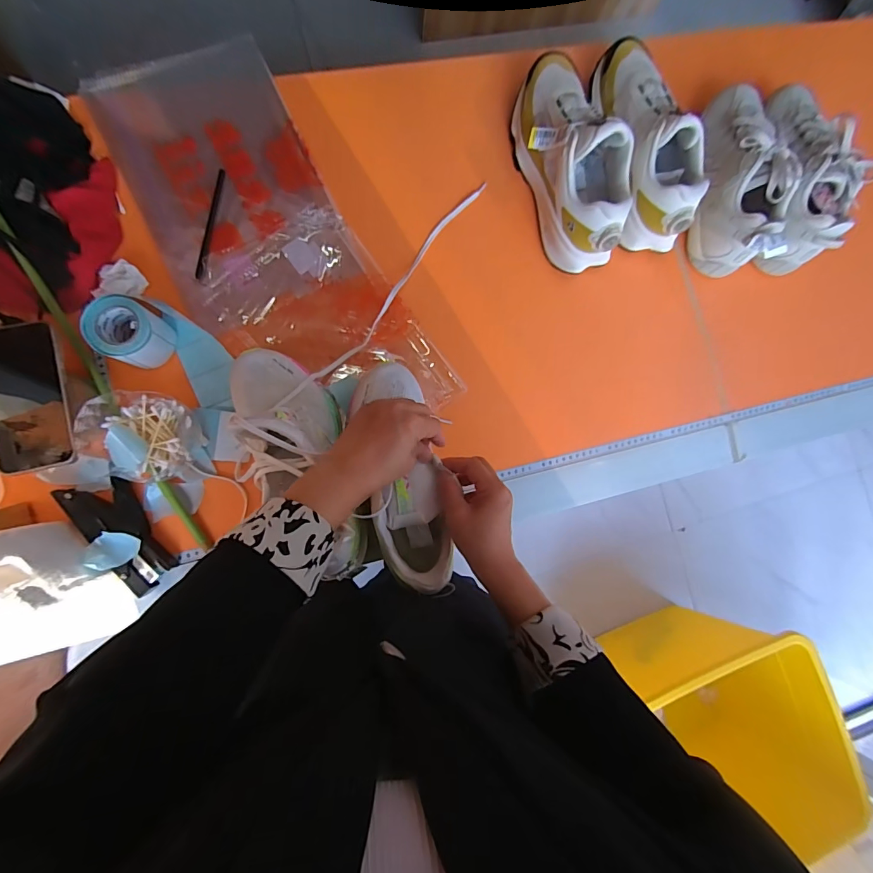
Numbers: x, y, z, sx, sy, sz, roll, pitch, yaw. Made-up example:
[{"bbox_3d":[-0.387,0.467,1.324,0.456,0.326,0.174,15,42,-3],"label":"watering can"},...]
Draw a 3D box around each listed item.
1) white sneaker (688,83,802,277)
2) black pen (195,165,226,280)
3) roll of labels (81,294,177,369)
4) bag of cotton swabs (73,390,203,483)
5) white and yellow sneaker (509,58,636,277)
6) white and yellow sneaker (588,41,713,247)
[{"bbox_3d":[0.415,-0.363,0.577,0.089,0.107,0.263,7,85,-8],"label":"white sneaker"},{"bbox_3d":[-0.284,-0.269,0.529,0.009,0.010,0.147,8,85,-8],"label":"black pen"},{"bbox_3d":[-0.349,-0.118,0.482,0.066,0.064,0.065,1,86,-8],"label":"roll of labels"},{"bbox_3d":[-0.329,-0.001,0.473,0.105,0.060,0.099,27,83,-6],"label":"bag of cotton swabs"},{"bbox_3d":[0.175,-0.367,0.544,0.093,0.110,0.275,-19,89,-9],"label":"white and yellow sneaker"},{"bbox_3d":[0.277,-0.399,0.557,0.093,0.094,0.273,-19,89,-9],"label":"white and yellow sneaker"}]

